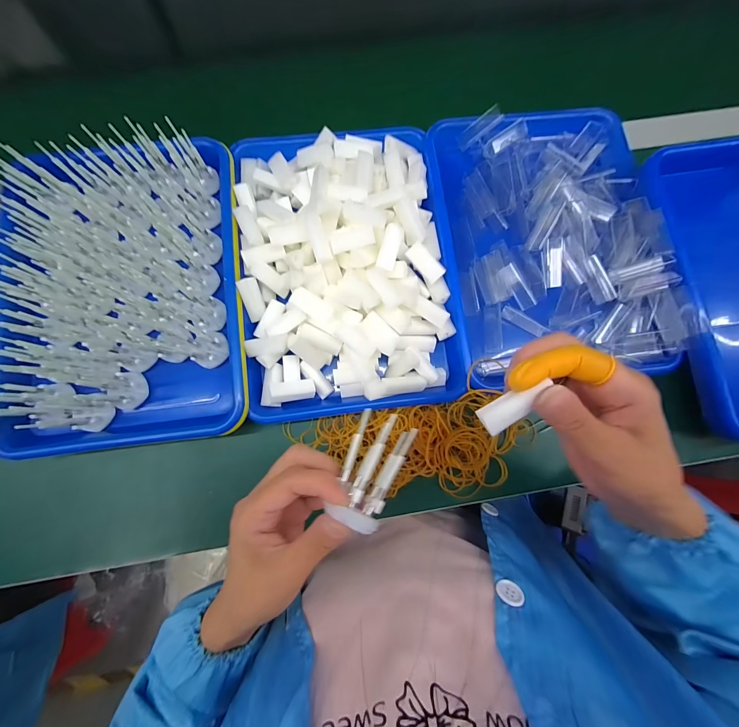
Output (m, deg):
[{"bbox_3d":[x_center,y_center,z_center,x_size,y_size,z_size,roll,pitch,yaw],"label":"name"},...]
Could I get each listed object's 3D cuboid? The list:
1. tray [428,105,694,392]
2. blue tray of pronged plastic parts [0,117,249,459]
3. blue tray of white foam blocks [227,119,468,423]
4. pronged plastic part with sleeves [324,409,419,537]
[{"bbox_3d":[0.209,-0.141,0.365,0.238,0.046,0.314,-6,81,-2],"label":"tray"},{"bbox_3d":[-0.259,-0.085,0.323,0.237,0.072,0.335,-6,81,-2],"label":"blue tray of pronged plastic parts"},{"bbox_3d":[-0.026,-0.109,0.350,0.232,0.052,0.322,-7,81,-2],"label":"blue tray of white foam blocks"},{"bbox_3d":[0.001,0.069,0.207,0.037,0.024,0.070,24,81,3],"label":"pronged plastic part with sleeves"}]

